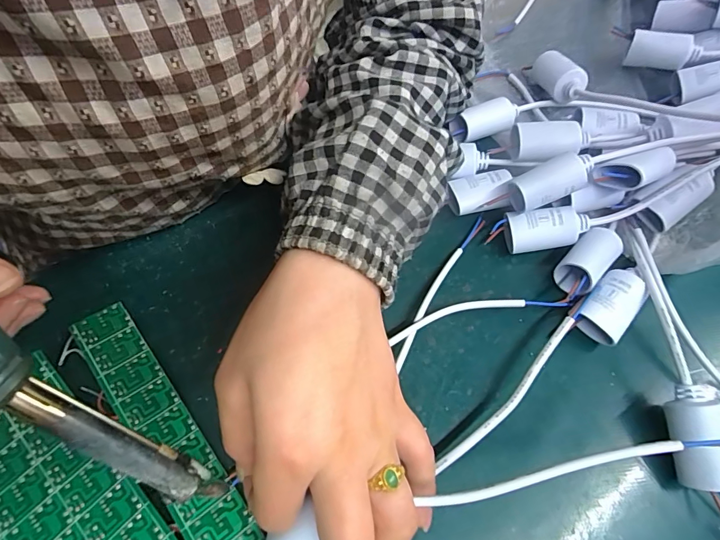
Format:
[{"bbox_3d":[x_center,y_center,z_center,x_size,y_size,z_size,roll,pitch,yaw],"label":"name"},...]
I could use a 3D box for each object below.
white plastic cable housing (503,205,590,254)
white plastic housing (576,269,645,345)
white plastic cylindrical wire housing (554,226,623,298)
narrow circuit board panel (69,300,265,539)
[{"bbox_3d":[0.124,-0.024,0.285,0.050,0.029,0.025,-1,65,-2],"label":"white plastic cable housing"},{"bbox_3d":[0.155,0.023,0.266,0.027,0.028,0.041,36,69,15],"label":"white plastic housing"},{"bbox_3d":[0.147,-0.004,0.276,0.024,0.026,0.045,41,70,17],"label":"white plastic cylindrical wire housing"},{"bbox_3d":[-0.101,0.095,0.227,0.031,0.004,0.186,-30,68,-32],"label":"narrow circuit board panel"}]

